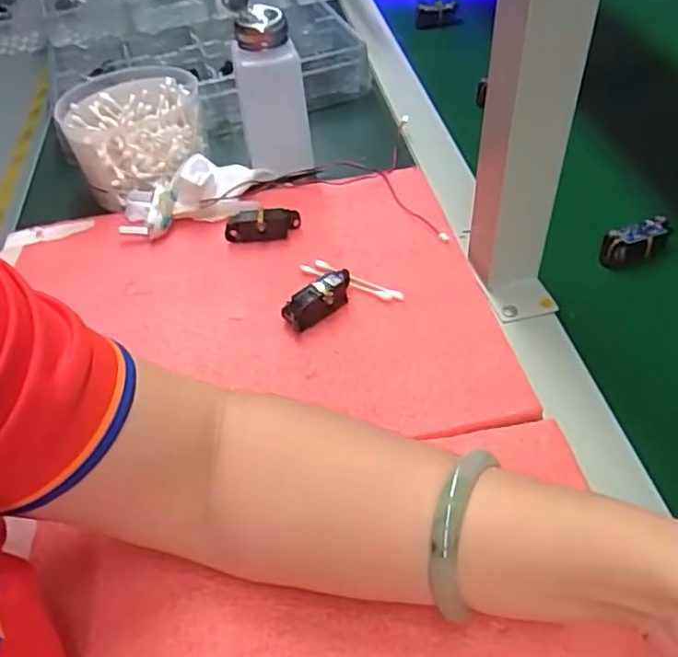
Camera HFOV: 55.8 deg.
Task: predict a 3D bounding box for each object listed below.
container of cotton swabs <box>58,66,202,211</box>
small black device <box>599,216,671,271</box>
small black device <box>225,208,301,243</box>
[{"bbox_3d":[-0.175,-0.172,0.561,0.117,0.065,0.119,-20,48,-14],"label":"container of cotton swabs"},{"bbox_3d":[0.213,-0.061,0.467,0.047,0.032,0.013,-14,46,-8],"label":"small black device"},{"bbox_3d":[-0.057,-0.078,0.484,0.058,0.022,0.019,-9,46,-4],"label":"small black device"}]

